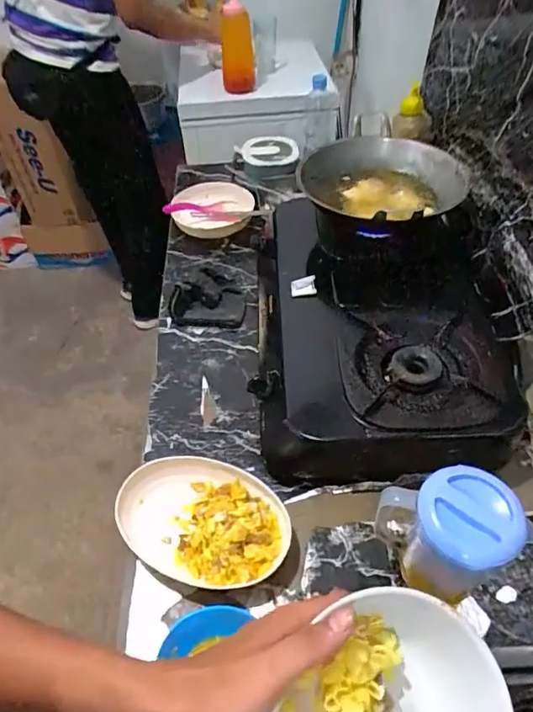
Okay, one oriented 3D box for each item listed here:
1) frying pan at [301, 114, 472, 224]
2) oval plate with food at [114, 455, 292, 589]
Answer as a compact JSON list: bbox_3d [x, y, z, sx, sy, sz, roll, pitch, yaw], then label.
[{"bbox_3d":[0.209,-0.329,0.937,0.269,0.098,0.306,-25,52,-19],"label":"frying pan"},{"bbox_3d":[-0.086,0.222,0.671,0.229,0.048,0.161,9,50,10],"label":"oval plate with food"}]

